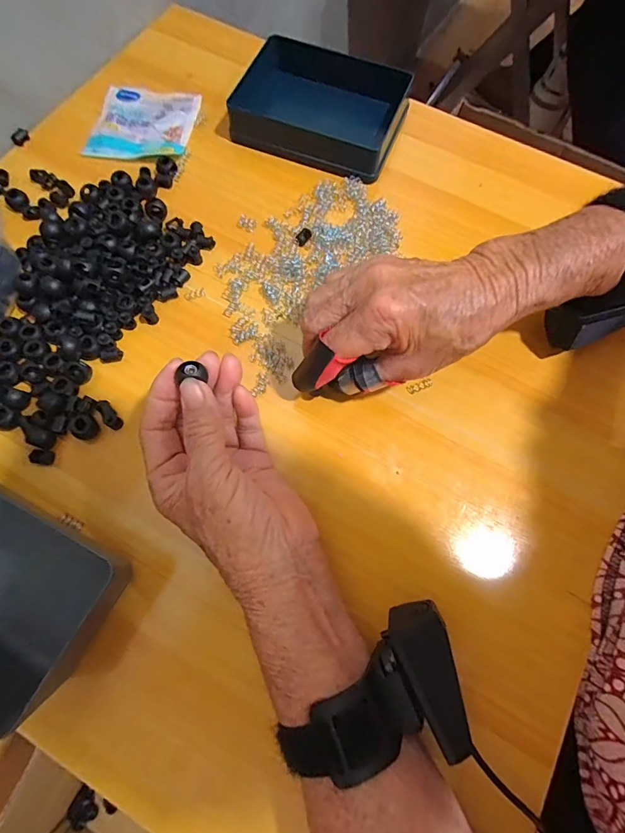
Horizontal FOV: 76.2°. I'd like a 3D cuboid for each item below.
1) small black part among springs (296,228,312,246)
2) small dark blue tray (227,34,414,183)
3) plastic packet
[{"bbox_3d":[-0.008,-0.154,0.340,0.010,0.004,0.016,29,73,8],"label":"small black part among springs"},{"bbox_3d":[0.003,-0.287,0.369,0.151,0.030,0.108,23,72,6],"label":"small dark blue tray"},{"bbox_3d":[-0.161,-0.279,0.380,0.092,0.005,0.091,10,71,2],"label":"plastic packet"}]

